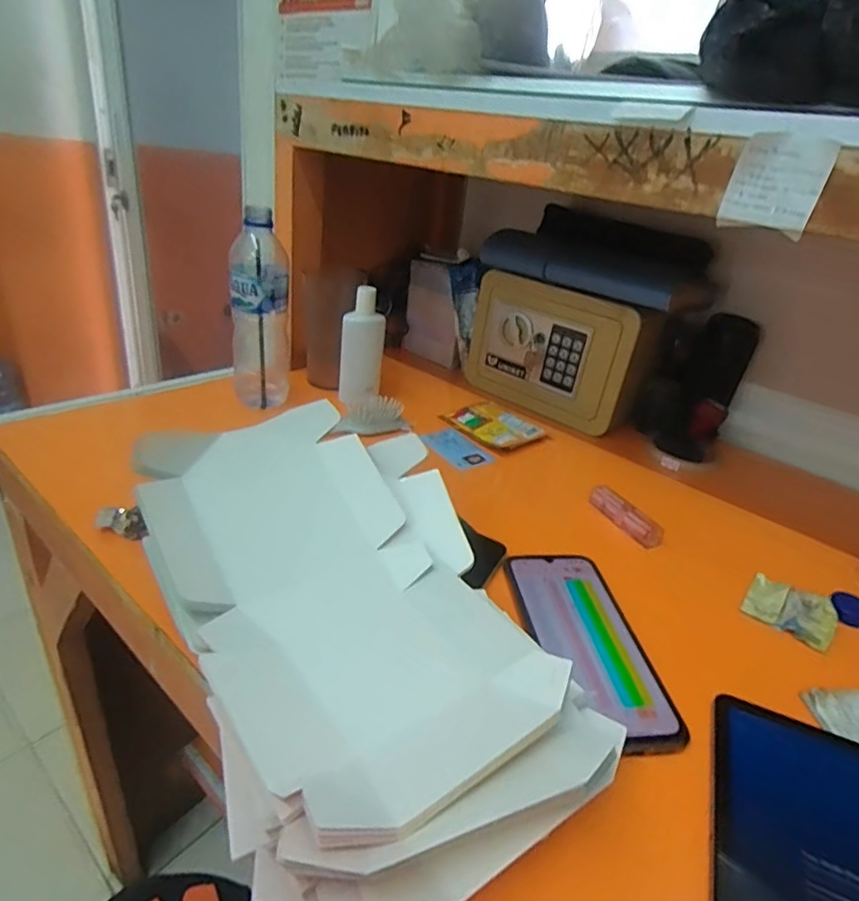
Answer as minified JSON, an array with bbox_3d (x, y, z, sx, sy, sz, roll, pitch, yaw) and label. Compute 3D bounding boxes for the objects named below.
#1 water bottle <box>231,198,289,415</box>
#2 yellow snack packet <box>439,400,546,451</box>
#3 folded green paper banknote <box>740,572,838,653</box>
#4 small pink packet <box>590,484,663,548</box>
[{"bbox_3d":[-0.200,-0.158,0.651,0.065,0.219,0.068,-1,29,-16],"label":"water bottle"},{"bbox_3d":[0.081,-0.033,0.702,0.081,0.018,0.104,-16,36,-38],"label":"yellow snack packet"},{"bbox_3d":[0.306,0.131,0.468,0.064,0.008,0.066,27,33,32],"label":"folded green paper banknote"},{"bbox_3d":[0.195,0.064,0.552,0.022,0.019,0.084,-9,32,-29],"label":"small pink packet"}]

